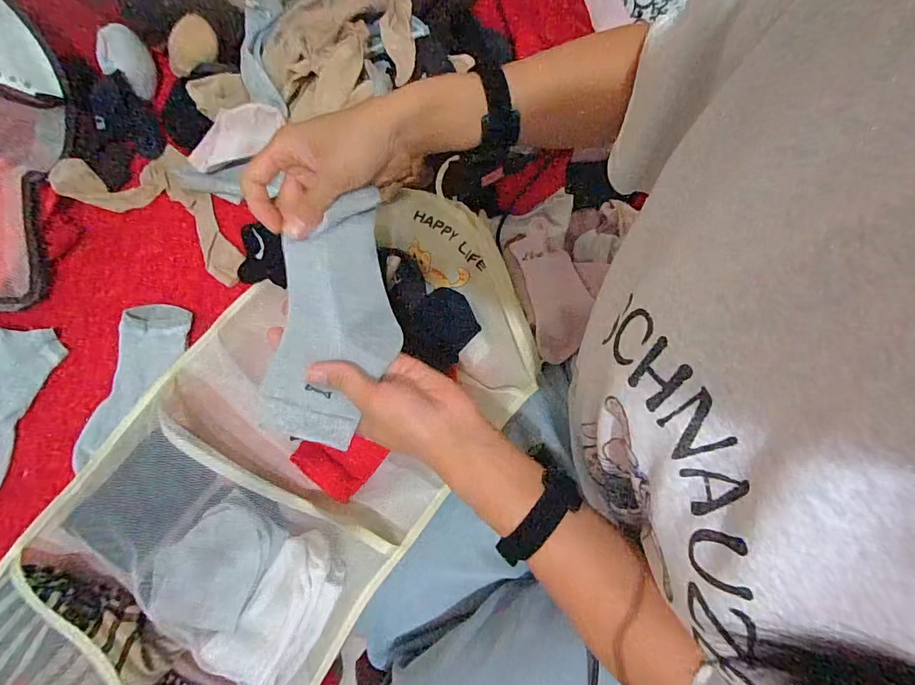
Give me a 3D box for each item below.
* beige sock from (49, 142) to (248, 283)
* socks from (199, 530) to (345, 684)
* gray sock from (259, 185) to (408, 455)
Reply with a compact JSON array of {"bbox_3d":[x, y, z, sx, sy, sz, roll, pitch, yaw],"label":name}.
[{"bbox_3d":[-0.369,-0.189,0.603,0.260,0.042,0.134,26,74,6],"label":"beige sock"},{"bbox_3d":[-0.168,0.261,0.439,0.083,0.035,0.155,37,76,9],"label":"socks"},{"bbox_3d":[-0.098,-0.021,0.384,0.094,0.039,0.198,9,80,1],"label":"gray sock"}]

